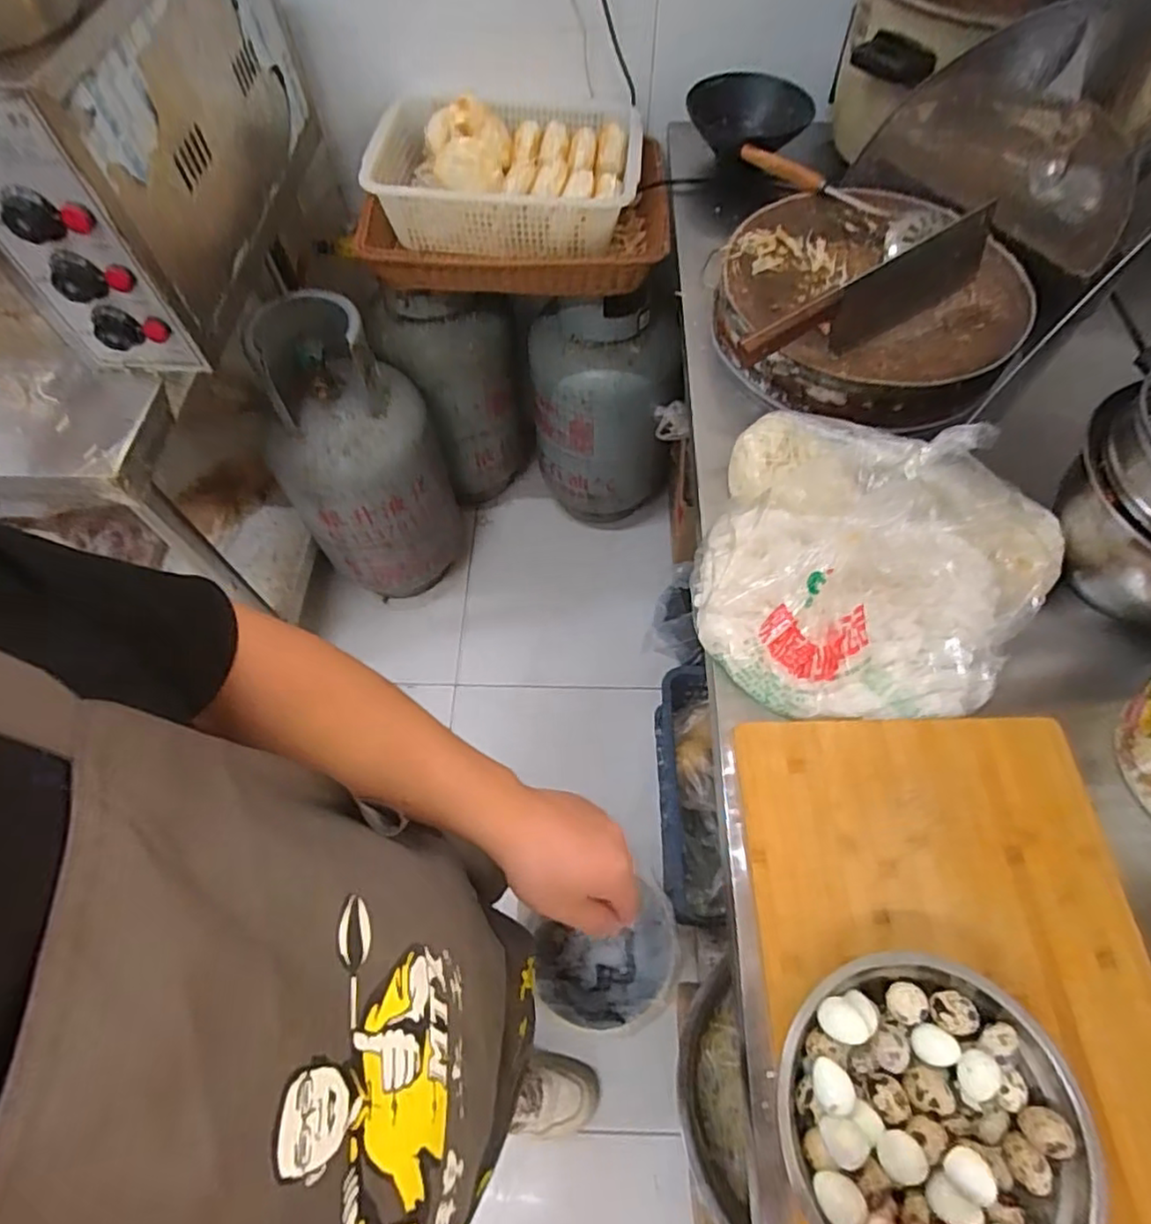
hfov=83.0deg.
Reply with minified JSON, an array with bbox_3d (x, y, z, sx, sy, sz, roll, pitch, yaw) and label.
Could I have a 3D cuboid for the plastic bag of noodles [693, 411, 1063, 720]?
[{"bbox_3d":[0.290,-0.054,0.624,0.321,0.091,0.315,20,64,11],"label":"plastic bag of noodles"}]

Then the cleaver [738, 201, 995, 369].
[{"bbox_3d":[0.311,-0.346,0.709,0.280,0.119,0.034,-21,64,-10],"label":"cleaver"}]

